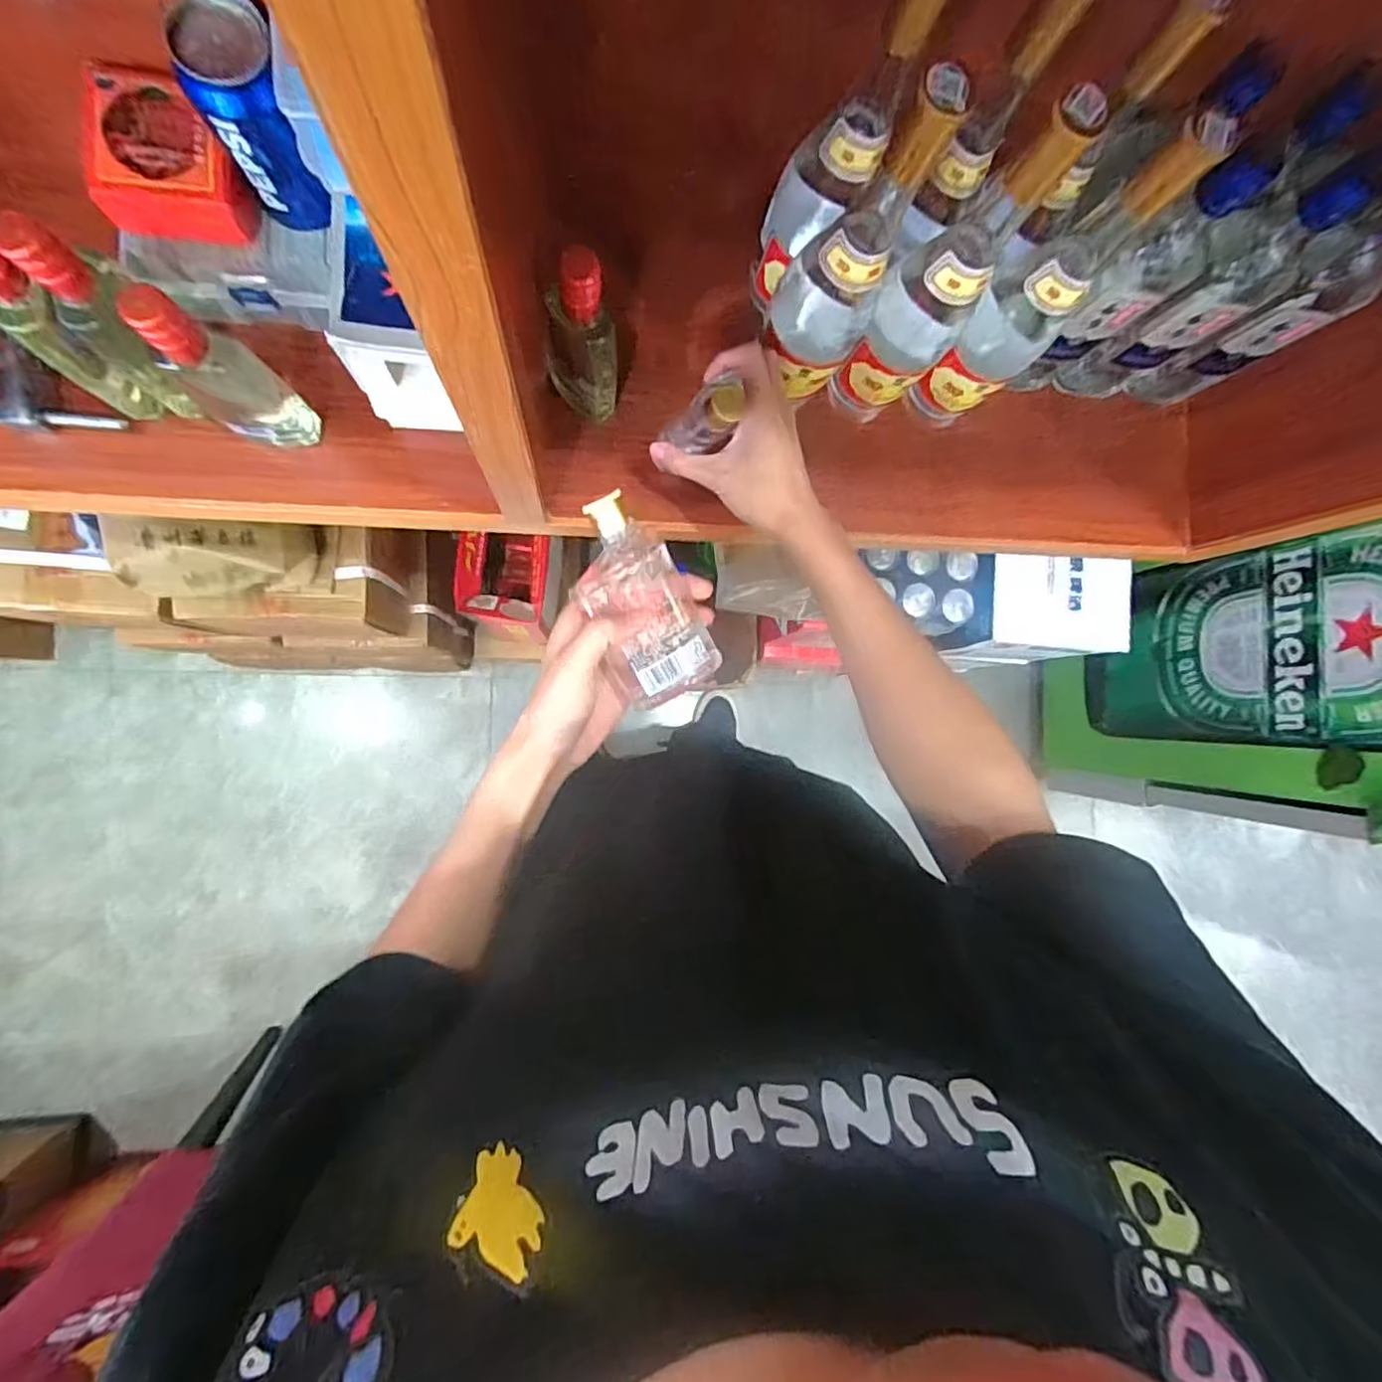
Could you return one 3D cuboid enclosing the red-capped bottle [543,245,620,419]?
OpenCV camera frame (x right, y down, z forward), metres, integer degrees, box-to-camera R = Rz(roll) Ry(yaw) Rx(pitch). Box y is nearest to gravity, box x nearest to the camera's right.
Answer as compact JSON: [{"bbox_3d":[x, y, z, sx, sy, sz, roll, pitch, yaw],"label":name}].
[{"bbox_3d":[-0.078,-0.247,0.473,0.049,0.153,0.048,-1,89,-9],"label":"red-capped bottle"}]

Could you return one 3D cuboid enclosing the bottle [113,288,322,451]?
[{"bbox_3d":[-0.306,-0.208,0.434,0.039,0.157,0.046,29,85,-7],"label":"bottle"}]

